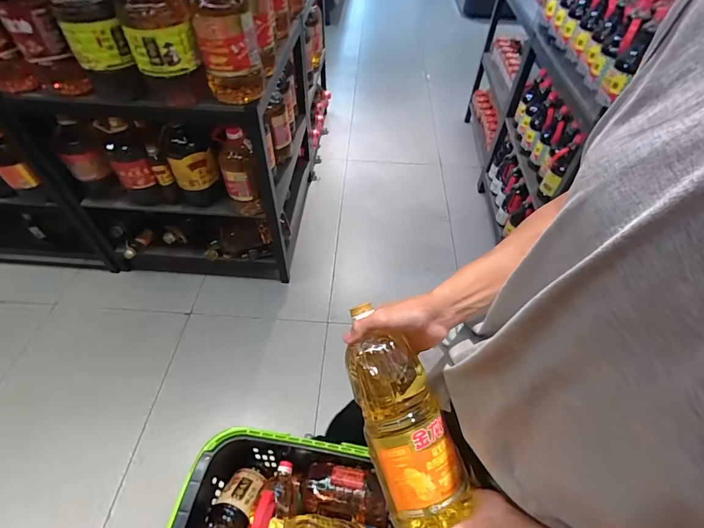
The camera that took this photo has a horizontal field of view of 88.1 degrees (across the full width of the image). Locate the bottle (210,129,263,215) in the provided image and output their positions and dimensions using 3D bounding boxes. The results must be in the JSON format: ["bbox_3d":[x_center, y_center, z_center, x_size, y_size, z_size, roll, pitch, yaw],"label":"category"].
[{"bbox_3d":[-0.388,-0.310,1.261,0.113,0.320,0.116,-13,52,-12],"label":"bottle"}]

